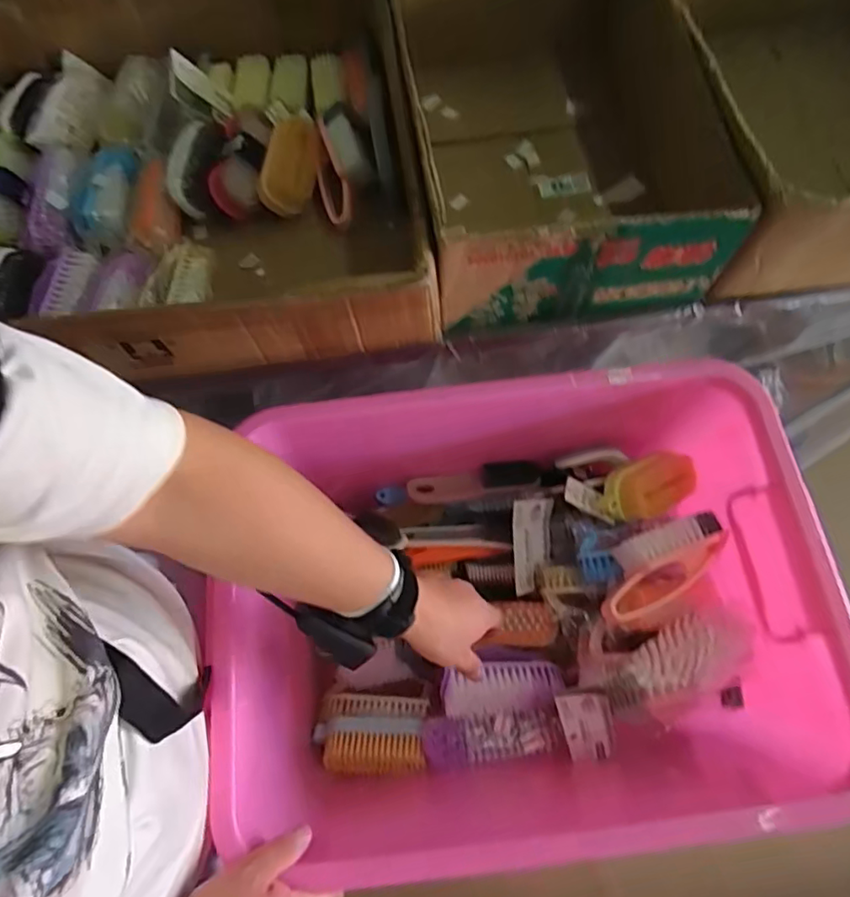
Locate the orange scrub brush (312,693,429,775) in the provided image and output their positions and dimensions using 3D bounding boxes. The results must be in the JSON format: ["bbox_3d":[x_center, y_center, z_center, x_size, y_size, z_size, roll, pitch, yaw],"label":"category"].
[{"bbox_3d":[-0.063,0.324,0.627,0.126,0.046,0.077,2,70,2],"label":"orange scrub brush"}]

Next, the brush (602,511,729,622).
[{"bbox_3d":[0.241,0.116,0.562,0.157,0.046,0.067,-24,71,-7],"label":"brush"}]

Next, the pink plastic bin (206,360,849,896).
[{"bbox_3d":[0.089,0.160,0.583,0.543,0.231,0.390,-7,70,-1],"label":"pink plastic bin"}]

